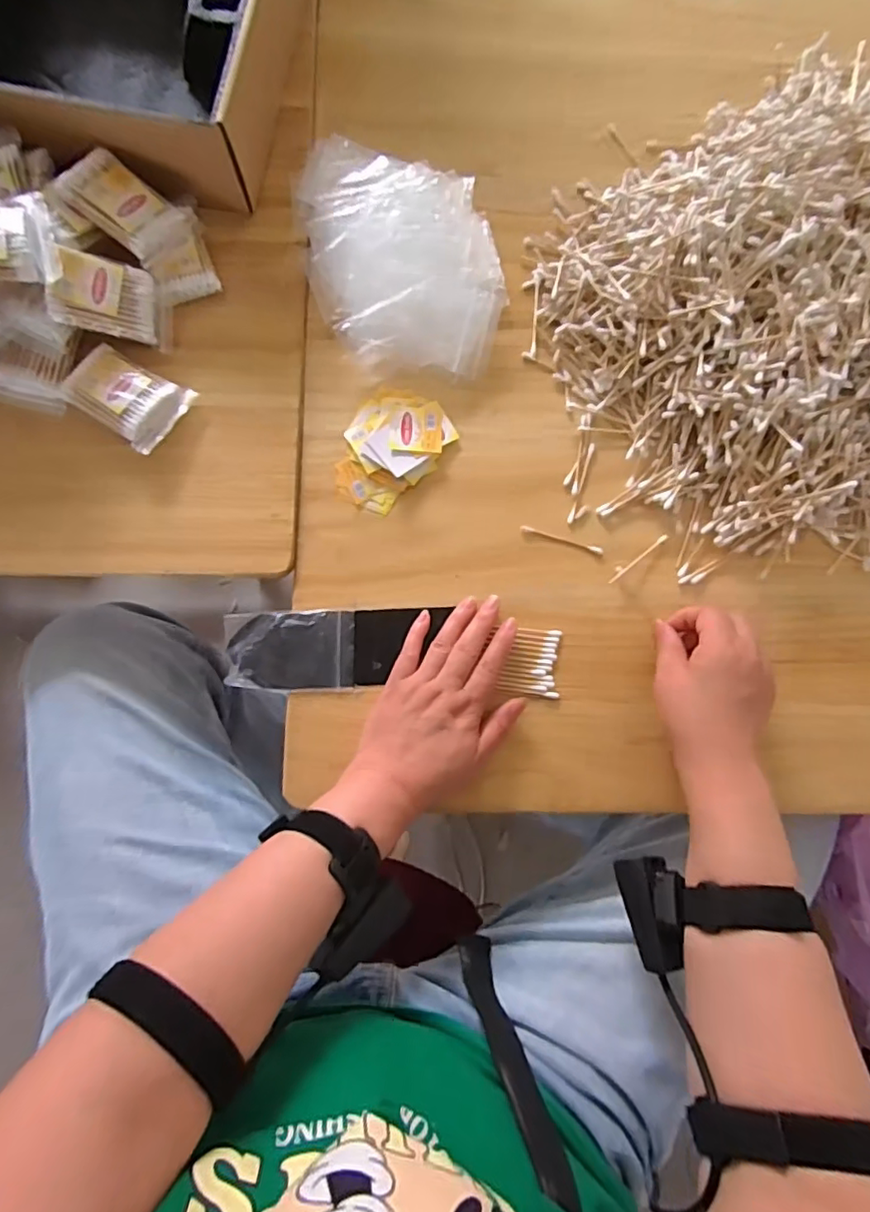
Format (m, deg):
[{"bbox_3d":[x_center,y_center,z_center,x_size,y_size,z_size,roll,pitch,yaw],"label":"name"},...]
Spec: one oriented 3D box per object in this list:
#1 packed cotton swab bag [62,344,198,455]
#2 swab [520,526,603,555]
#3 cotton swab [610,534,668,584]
[{"bbox_3d":[-0.249,-0.167,0.470,0.090,0.017,0.060,30,83,1],"label":"packed cotton swab bag"},{"bbox_3d":[0.104,-0.054,0.480,0.069,0.004,0.006,18,83,0],"label":"swab"},{"bbox_3d":[0.167,-0.038,0.480,0.064,0.005,0.005,-39,86,-6],"label":"cotton swab"}]

